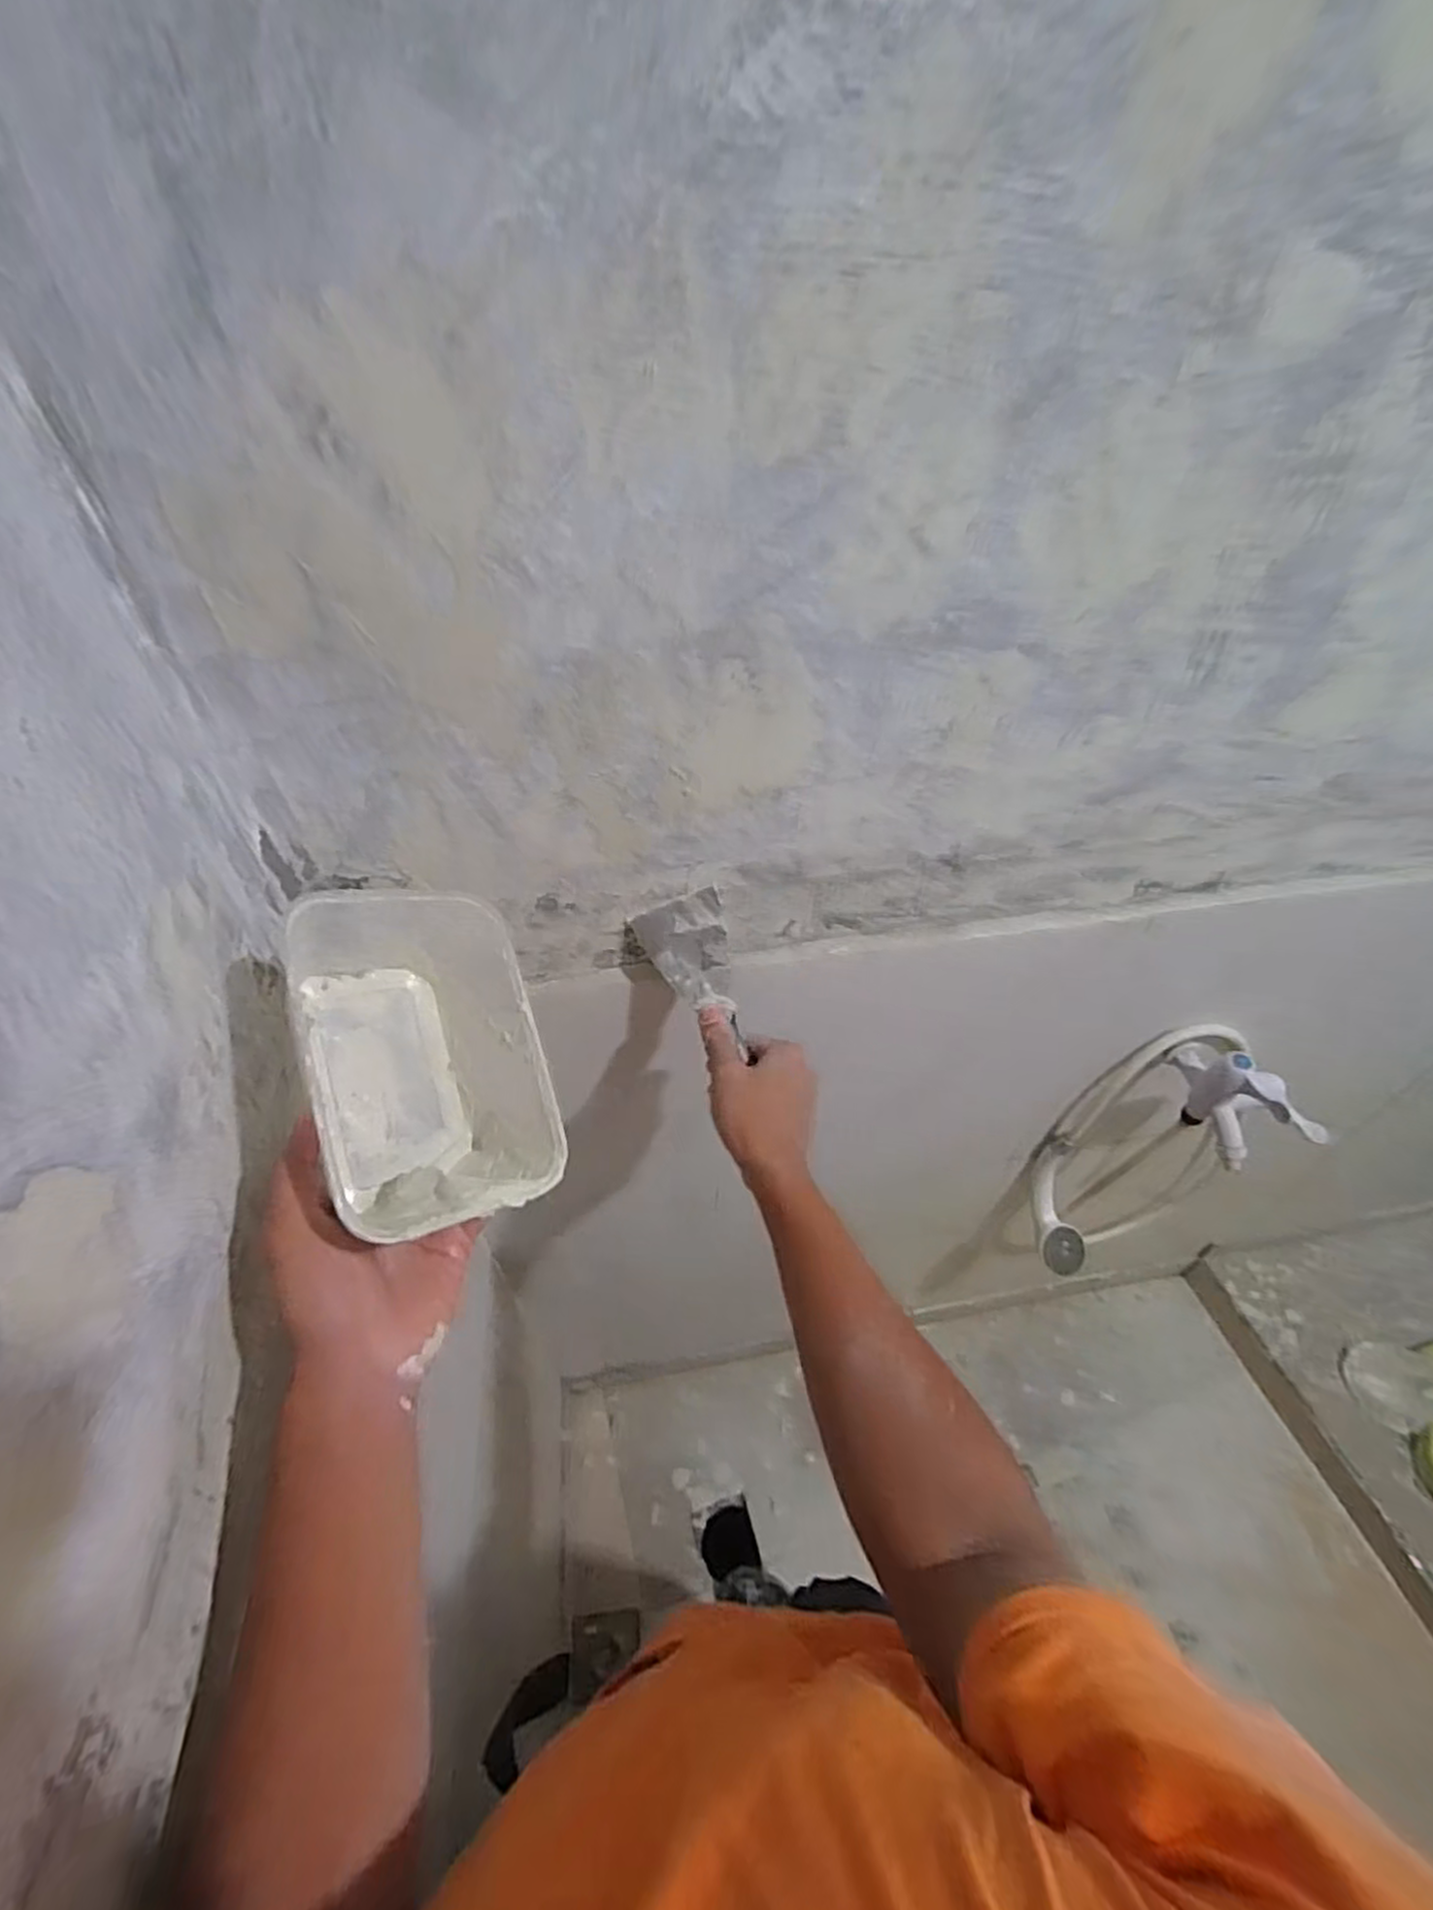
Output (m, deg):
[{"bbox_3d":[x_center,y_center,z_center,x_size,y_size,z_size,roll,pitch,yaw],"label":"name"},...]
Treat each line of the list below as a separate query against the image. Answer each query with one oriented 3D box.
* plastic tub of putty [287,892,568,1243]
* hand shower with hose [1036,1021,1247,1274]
[{"bbox_3d":[-0.161,0.057,0.410,0.118,0.077,0.176,-3,70,-41],"label":"plastic tub of putty"},{"bbox_3d":[0.531,0.253,0.947,0.196,0.379,0.132,-11,49,-6],"label":"hand shower with hose"}]

